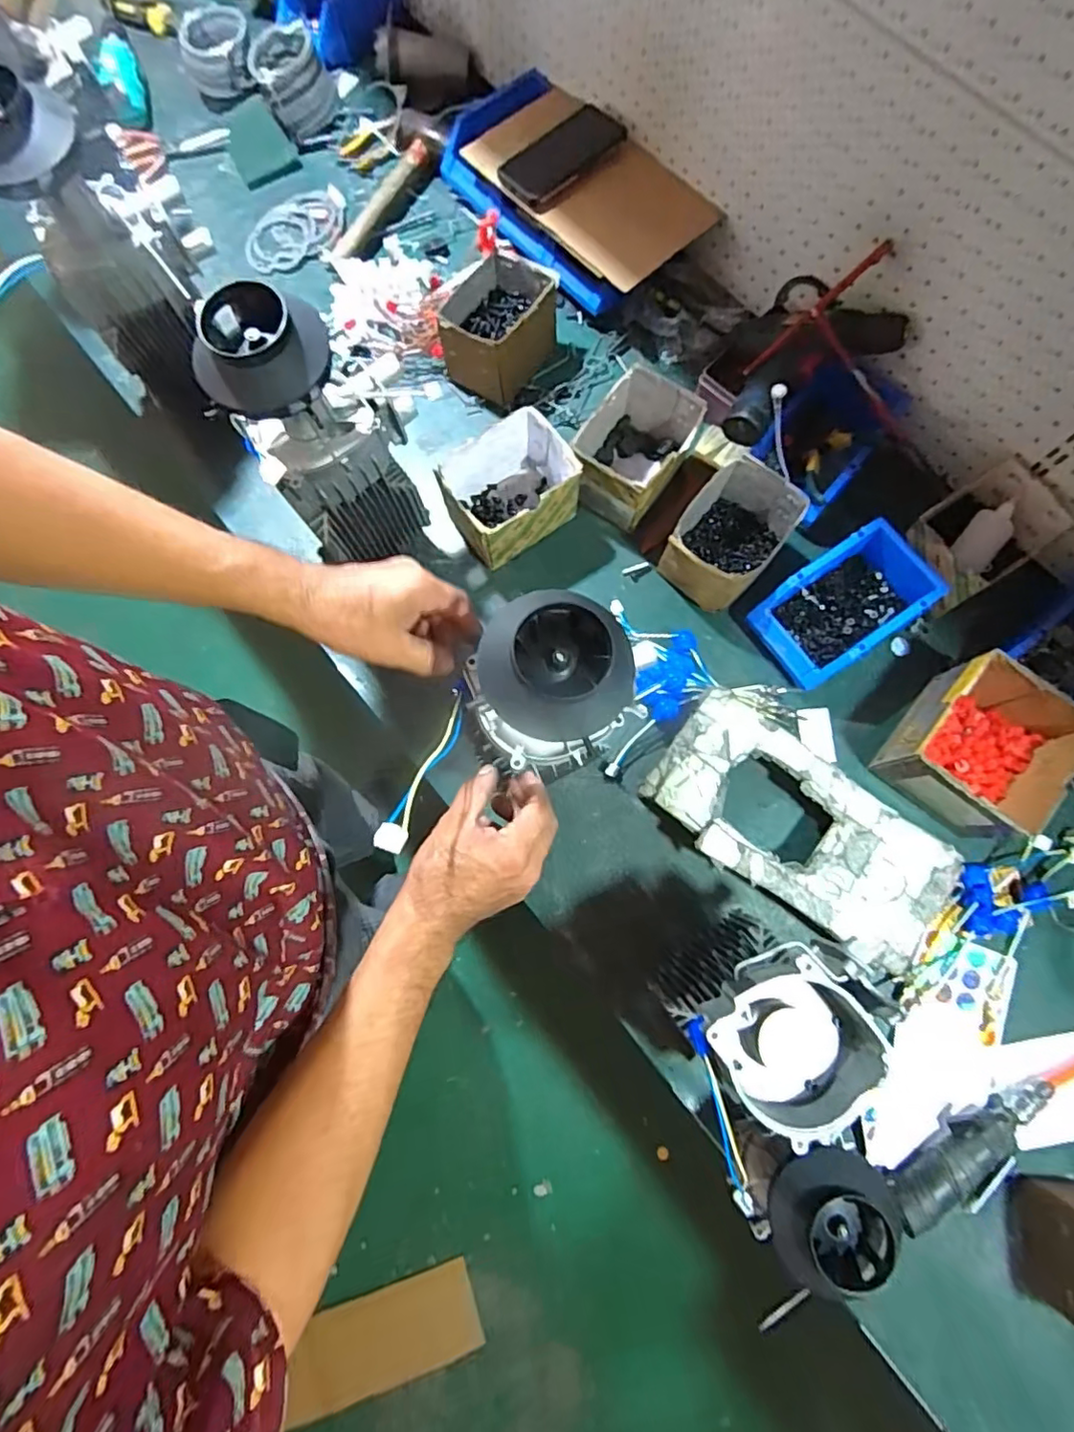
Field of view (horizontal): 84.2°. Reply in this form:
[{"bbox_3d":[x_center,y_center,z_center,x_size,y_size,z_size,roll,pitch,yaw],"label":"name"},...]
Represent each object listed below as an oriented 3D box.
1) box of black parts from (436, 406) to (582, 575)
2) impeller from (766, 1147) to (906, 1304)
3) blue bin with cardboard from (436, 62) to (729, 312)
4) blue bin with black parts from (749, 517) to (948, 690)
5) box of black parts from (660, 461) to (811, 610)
[{"bbox_3d":[-0.033,-0.275,0.728,0.148,0.099,0.127,-33,78,-7],"label":"box of black parts"},{"bbox_3d":[0.247,0.419,0.494,0.102,0.044,0.082,-27,78,-6],"label":"impeller"},{"bbox_3d":[0.036,-0.717,0.814,0.192,0.071,0.392,-42,80,-9],"label":"blue bin with cardboard"},{"bbox_3d":[0.351,-0.128,0.689,0.181,0.066,0.123,-33,78,-7],"label":"blue bin with black parts"},{"bbox_3d":[0.230,-0.214,0.712,0.115,0.078,0.151,36,79,8],"label":"box of black parts"}]

